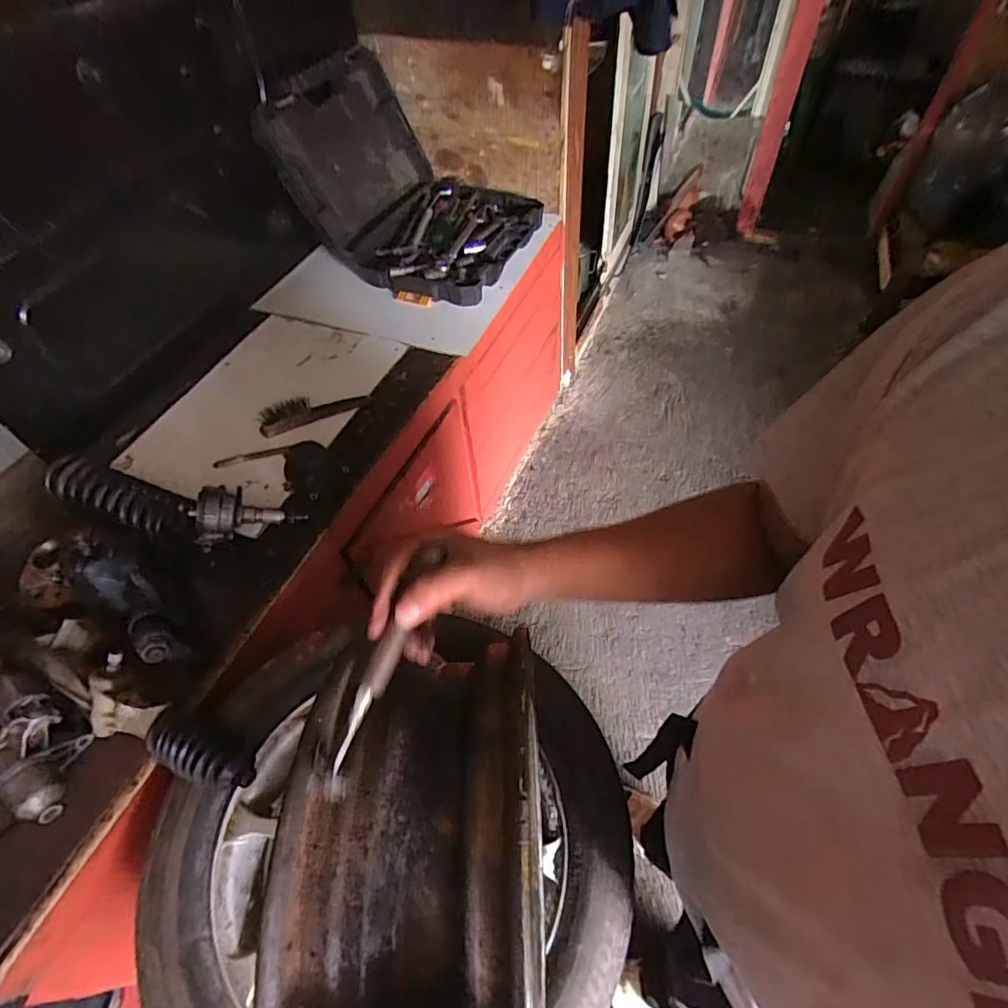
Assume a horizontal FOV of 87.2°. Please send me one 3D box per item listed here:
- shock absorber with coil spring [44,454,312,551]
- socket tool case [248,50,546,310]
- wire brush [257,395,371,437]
[{"bbox_3d":[-0.553,-0.001,0.854,0.415,0.083,0.107,7,54,10],"label":"shock absorber with coil spring"},{"bbox_3d":[-0.193,-0.770,1.254,0.480,0.369,0.458,16,56,16],"label":"socket tool case"},{"bbox_3d":[-0.368,-0.185,1.016,0.205,0.076,0.038,-21,54,-11],"label":"wire brush"}]

